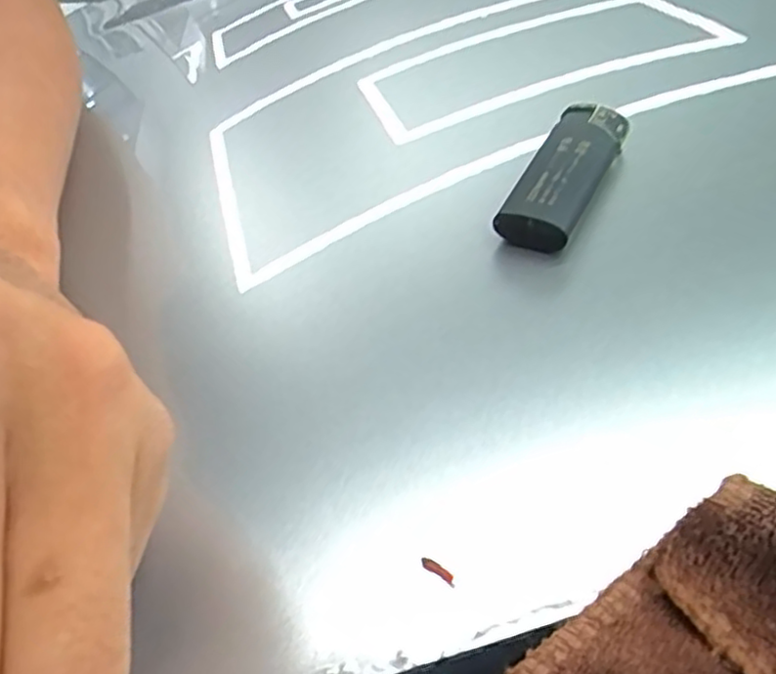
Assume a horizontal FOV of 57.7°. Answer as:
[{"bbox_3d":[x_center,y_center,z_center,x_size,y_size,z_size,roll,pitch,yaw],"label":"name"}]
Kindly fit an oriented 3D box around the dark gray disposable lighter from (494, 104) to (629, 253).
[{"bbox_3d":[0.059,-0.054,0.231,0.023,0.021,0.069,24,47,16],"label":"dark gray disposable lighter"}]

